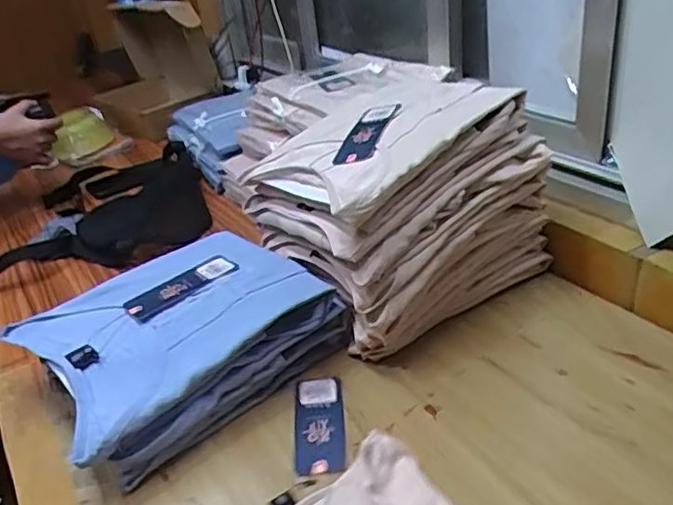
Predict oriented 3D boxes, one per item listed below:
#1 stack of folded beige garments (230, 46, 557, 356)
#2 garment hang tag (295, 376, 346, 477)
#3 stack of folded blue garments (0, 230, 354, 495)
[{"bbox_3d":[0.063,-0.053,0.713,0.270,0.219,0.240,-25,35,-31],"label":"stack of folded beige garments"},{"bbox_3d":[-0.016,0.159,0.576,0.044,0.004,0.121,-5,29,1],"label":"garment hang tag"},{"bbox_3d":[-0.160,0.086,0.640,0.274,0.093,0.204,-27,36,-33],"label":"stack of folded blue garments"}]

